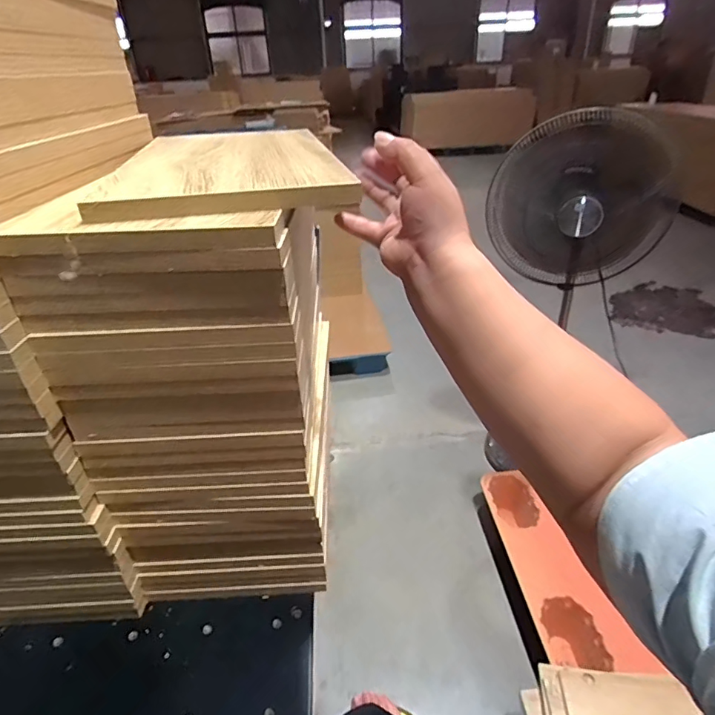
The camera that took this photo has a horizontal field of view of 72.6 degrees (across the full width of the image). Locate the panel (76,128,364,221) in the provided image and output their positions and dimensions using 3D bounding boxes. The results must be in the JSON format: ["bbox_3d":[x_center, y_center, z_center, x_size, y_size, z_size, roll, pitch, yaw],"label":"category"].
[{"bbox_3d":[-0.124,-0.200,0.478,0.190,0.020,0.334,-8,32,-8],"label":"panel"}]

